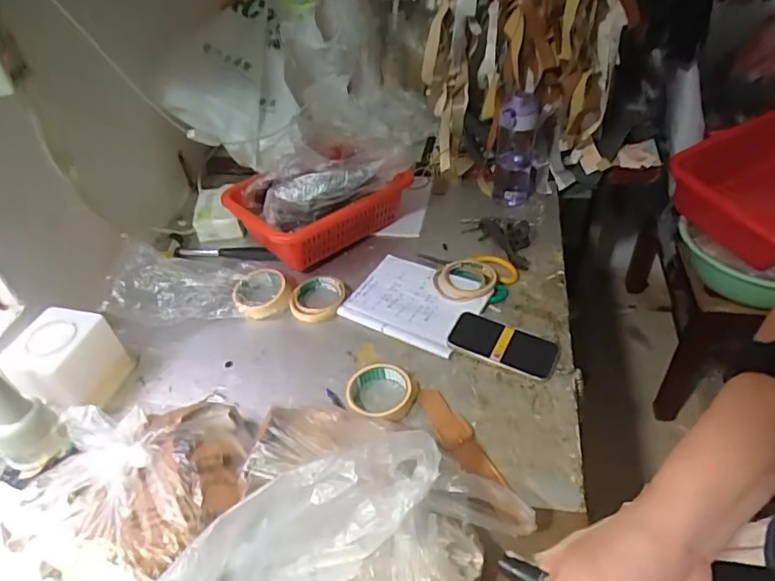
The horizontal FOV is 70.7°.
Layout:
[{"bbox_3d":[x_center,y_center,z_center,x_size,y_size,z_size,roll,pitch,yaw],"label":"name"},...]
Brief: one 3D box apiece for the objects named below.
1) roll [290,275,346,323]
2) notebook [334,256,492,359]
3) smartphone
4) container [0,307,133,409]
[{"bbox_3d":[-0.118,0.013,0.924,0.085,0.021,0.091,-3,43,3],"label":"roll"},{"bbox_3d":[0.048,0.013,0.909,0.203,0.016,0.167,21,49,26],"label":"notebook"},{"bbox_3d":[0.174,0.078,0.820,0.155,0.015,0.081,18,48,24],"label":"smartphone"},{"bbox_3d":[-0.465,0.109,0.795,0.103,0.116,0.124,3,44,9],"label":"container"}]

